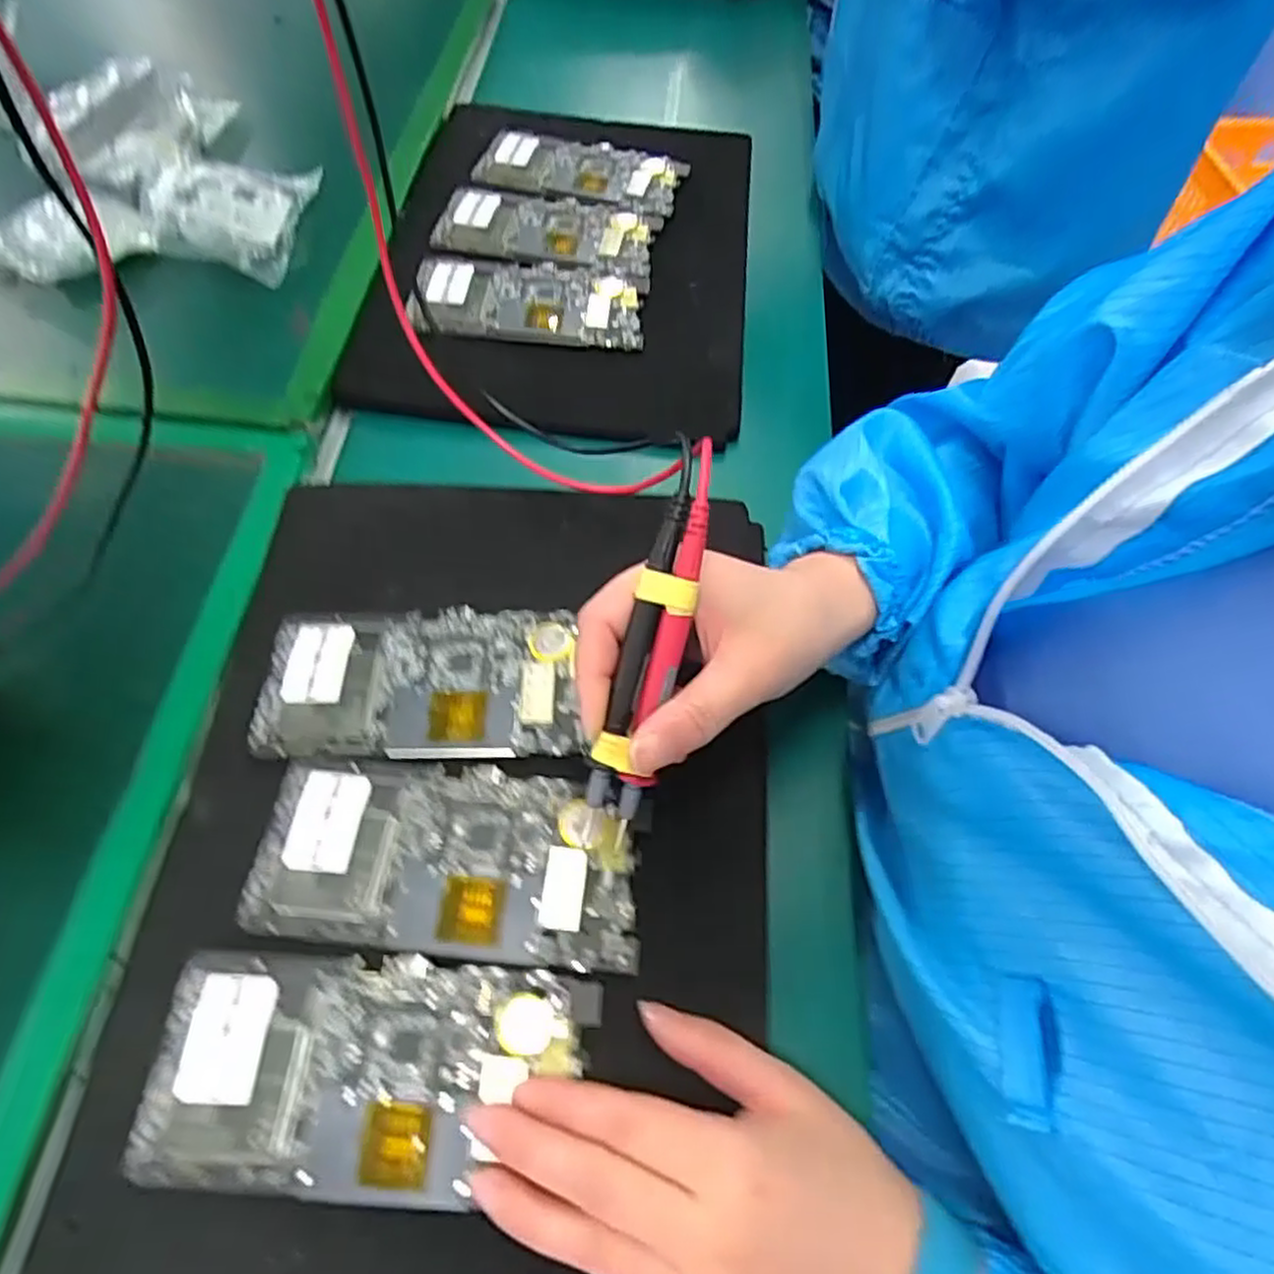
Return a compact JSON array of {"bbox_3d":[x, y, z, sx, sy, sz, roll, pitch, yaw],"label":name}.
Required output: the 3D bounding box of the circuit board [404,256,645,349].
[{"bbox_3d":[-0.073,-0.225,0.499,0.153,0.010,0.073,5,60,0],"label":"circuit board"}]

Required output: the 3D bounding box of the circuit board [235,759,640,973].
[{"bbox_3d":[-0.077,0.089,0.302,0.153,0.007,0.071,7,61,0],"label":"circuit board"}]

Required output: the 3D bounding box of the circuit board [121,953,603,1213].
[{"bbox_3d":[-0.096,0.156,0.267,0.152,0.010,0.073,5,61,-2],"label":"circuit board"}]

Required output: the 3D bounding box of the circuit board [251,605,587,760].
[{"bbox_3d":[-0.099,0.019,0.339,0.142,0.007,0.073,0,60,-3],"label":"circuit board"}]

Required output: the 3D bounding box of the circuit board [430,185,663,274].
[{"bbox_3d":[-0.066,-0.297,0.536,0.156,0.006,0.078,11,60,3],"label":"circuit board"}]

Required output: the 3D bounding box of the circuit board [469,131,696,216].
[{"bbox_3d":[-0.044,-0.362,0.572,0.158,0.009,0.073,11,60,3],"label":"circuit board"}]

